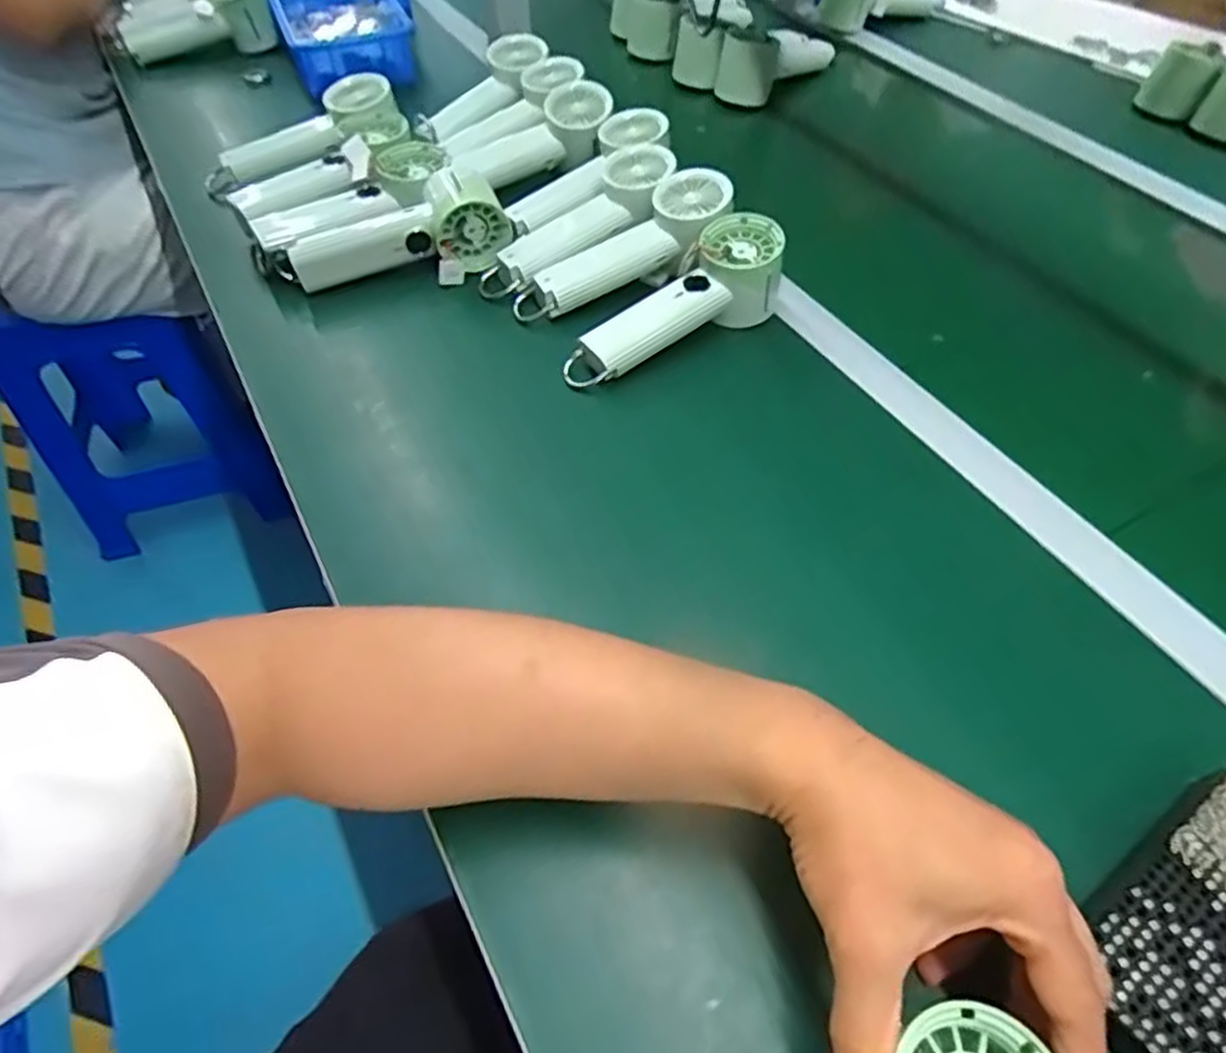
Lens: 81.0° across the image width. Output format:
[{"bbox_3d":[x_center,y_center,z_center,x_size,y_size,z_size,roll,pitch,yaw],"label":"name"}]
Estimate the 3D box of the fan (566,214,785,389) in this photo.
[{"bbox_3d":[0.047,-0.163,0.555,0.195,0.058,0.059,-34,60,-5],"label":"fan"}]

